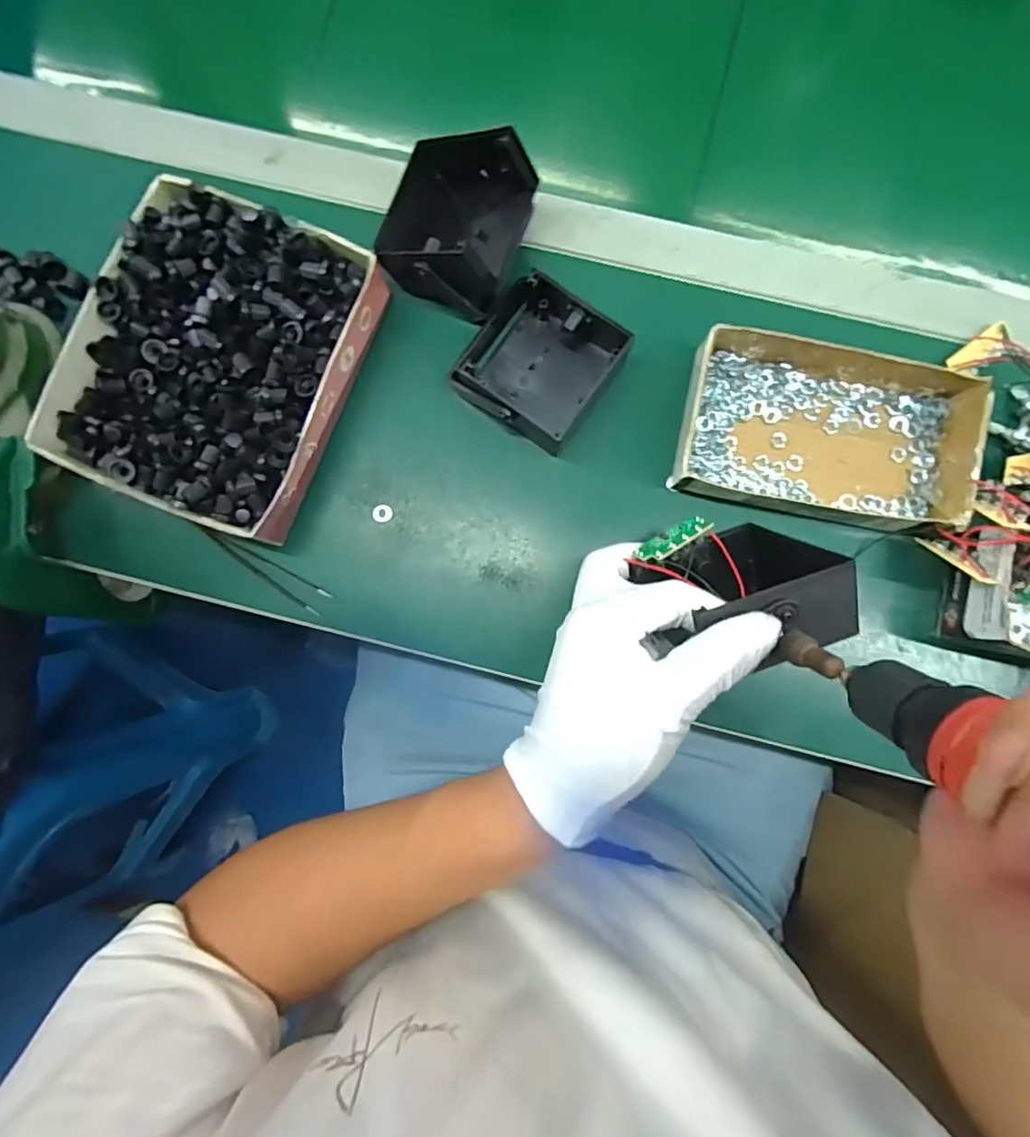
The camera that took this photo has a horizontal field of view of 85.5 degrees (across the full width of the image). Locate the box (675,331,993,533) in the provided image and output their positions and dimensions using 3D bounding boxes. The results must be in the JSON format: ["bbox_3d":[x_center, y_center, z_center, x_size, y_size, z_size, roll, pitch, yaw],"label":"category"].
[{"bbox_3d":[0.205,-0.095,0.369,0.179,0.034,0.123,13,85,2],"label":"box"}]

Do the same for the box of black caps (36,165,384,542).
[{"bbox_3d":[-0.197,-0.137,0.371,0.161,0.057,0.197,23,86,3],"label":"box of black caps"}]

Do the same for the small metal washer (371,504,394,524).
[{"bbox_3d":[-0.092,-0.038,0.386,0.014,0.004,0.012,2,85,1],"label":"small metal washer"}]

